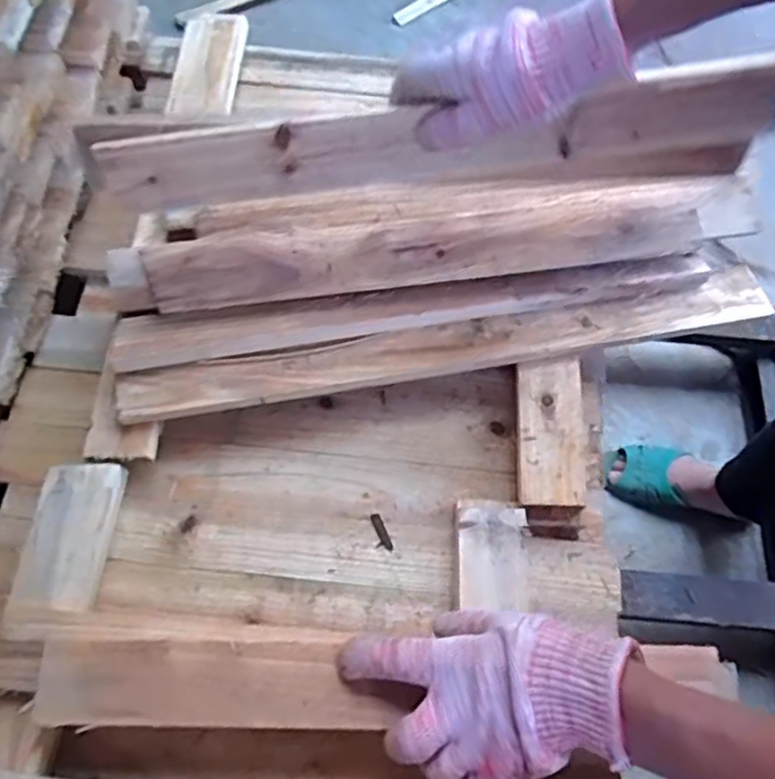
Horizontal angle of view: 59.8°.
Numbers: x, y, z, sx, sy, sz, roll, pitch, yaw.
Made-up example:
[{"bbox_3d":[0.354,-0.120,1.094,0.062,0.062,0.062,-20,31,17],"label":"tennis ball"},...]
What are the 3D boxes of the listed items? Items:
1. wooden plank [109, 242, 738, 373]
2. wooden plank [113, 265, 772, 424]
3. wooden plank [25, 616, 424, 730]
[{"bbox_3d":[0.034,-0.074,0.568,0.513,0.017,0.047,-8,66,-5],"label":"wooden plank"},{"bbox_3d":[0.058,-0.040,0.570,0.551,0.019,0.042,-10,66,-6],"label":"wooden plank"},{"bbox_3d":[-0.109,0.190,0.445,0.230,0.021,0.064,4,65,1],"label":"wooden plank"}]

